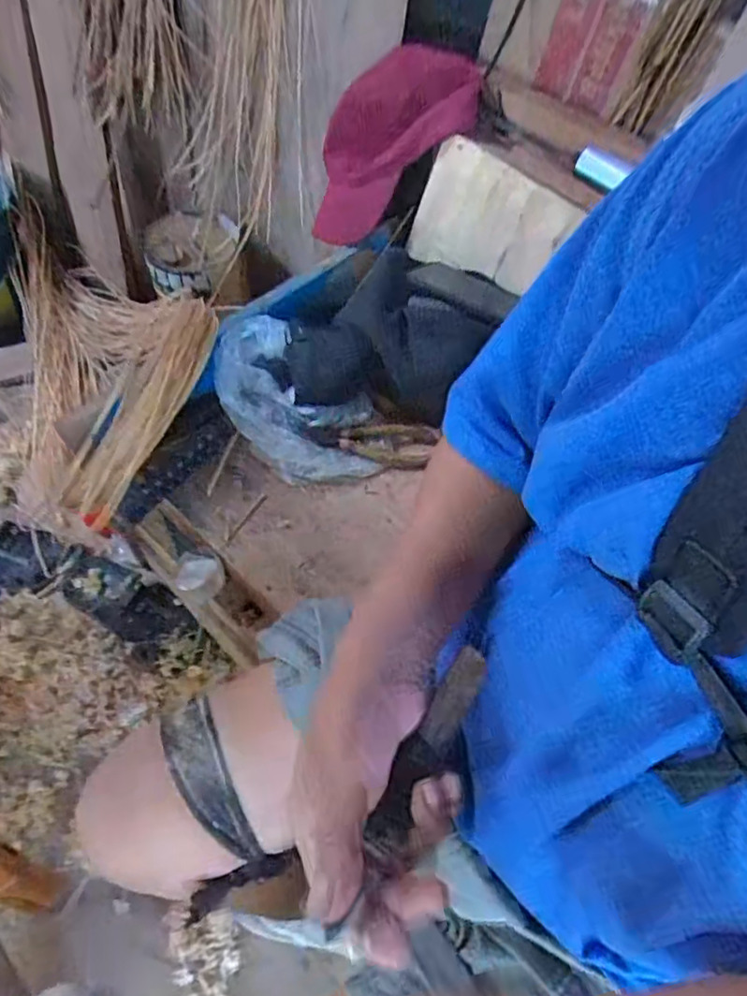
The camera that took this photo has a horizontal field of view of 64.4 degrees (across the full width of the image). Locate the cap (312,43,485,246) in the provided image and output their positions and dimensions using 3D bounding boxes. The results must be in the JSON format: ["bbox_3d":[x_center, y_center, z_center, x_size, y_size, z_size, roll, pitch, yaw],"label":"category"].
[{"bbox_3d":[0.029,-0.445,0.747,0.129,0.116,0.269,39,96,18],"label":"cap"}]

